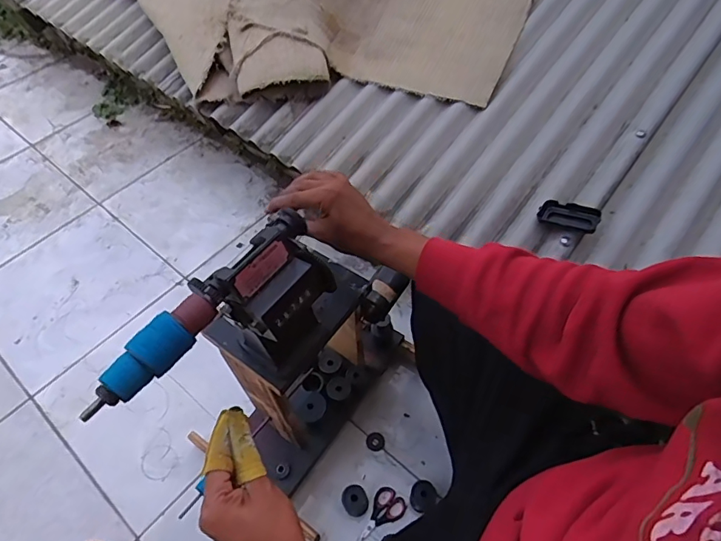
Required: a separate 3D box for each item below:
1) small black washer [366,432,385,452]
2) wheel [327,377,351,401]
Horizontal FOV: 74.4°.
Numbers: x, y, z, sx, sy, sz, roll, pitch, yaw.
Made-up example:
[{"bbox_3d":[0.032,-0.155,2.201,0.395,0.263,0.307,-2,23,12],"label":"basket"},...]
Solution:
[{"bbox_3d":[0.030,0.337,0.932,0.037,0.004,0.034,-1,55,1],"label":"small black washer"},{"bbox_3d":[-0.040,0.217,0.873,0.040,0.009,0.043,-1,54,1],"label":"wheel"}]

